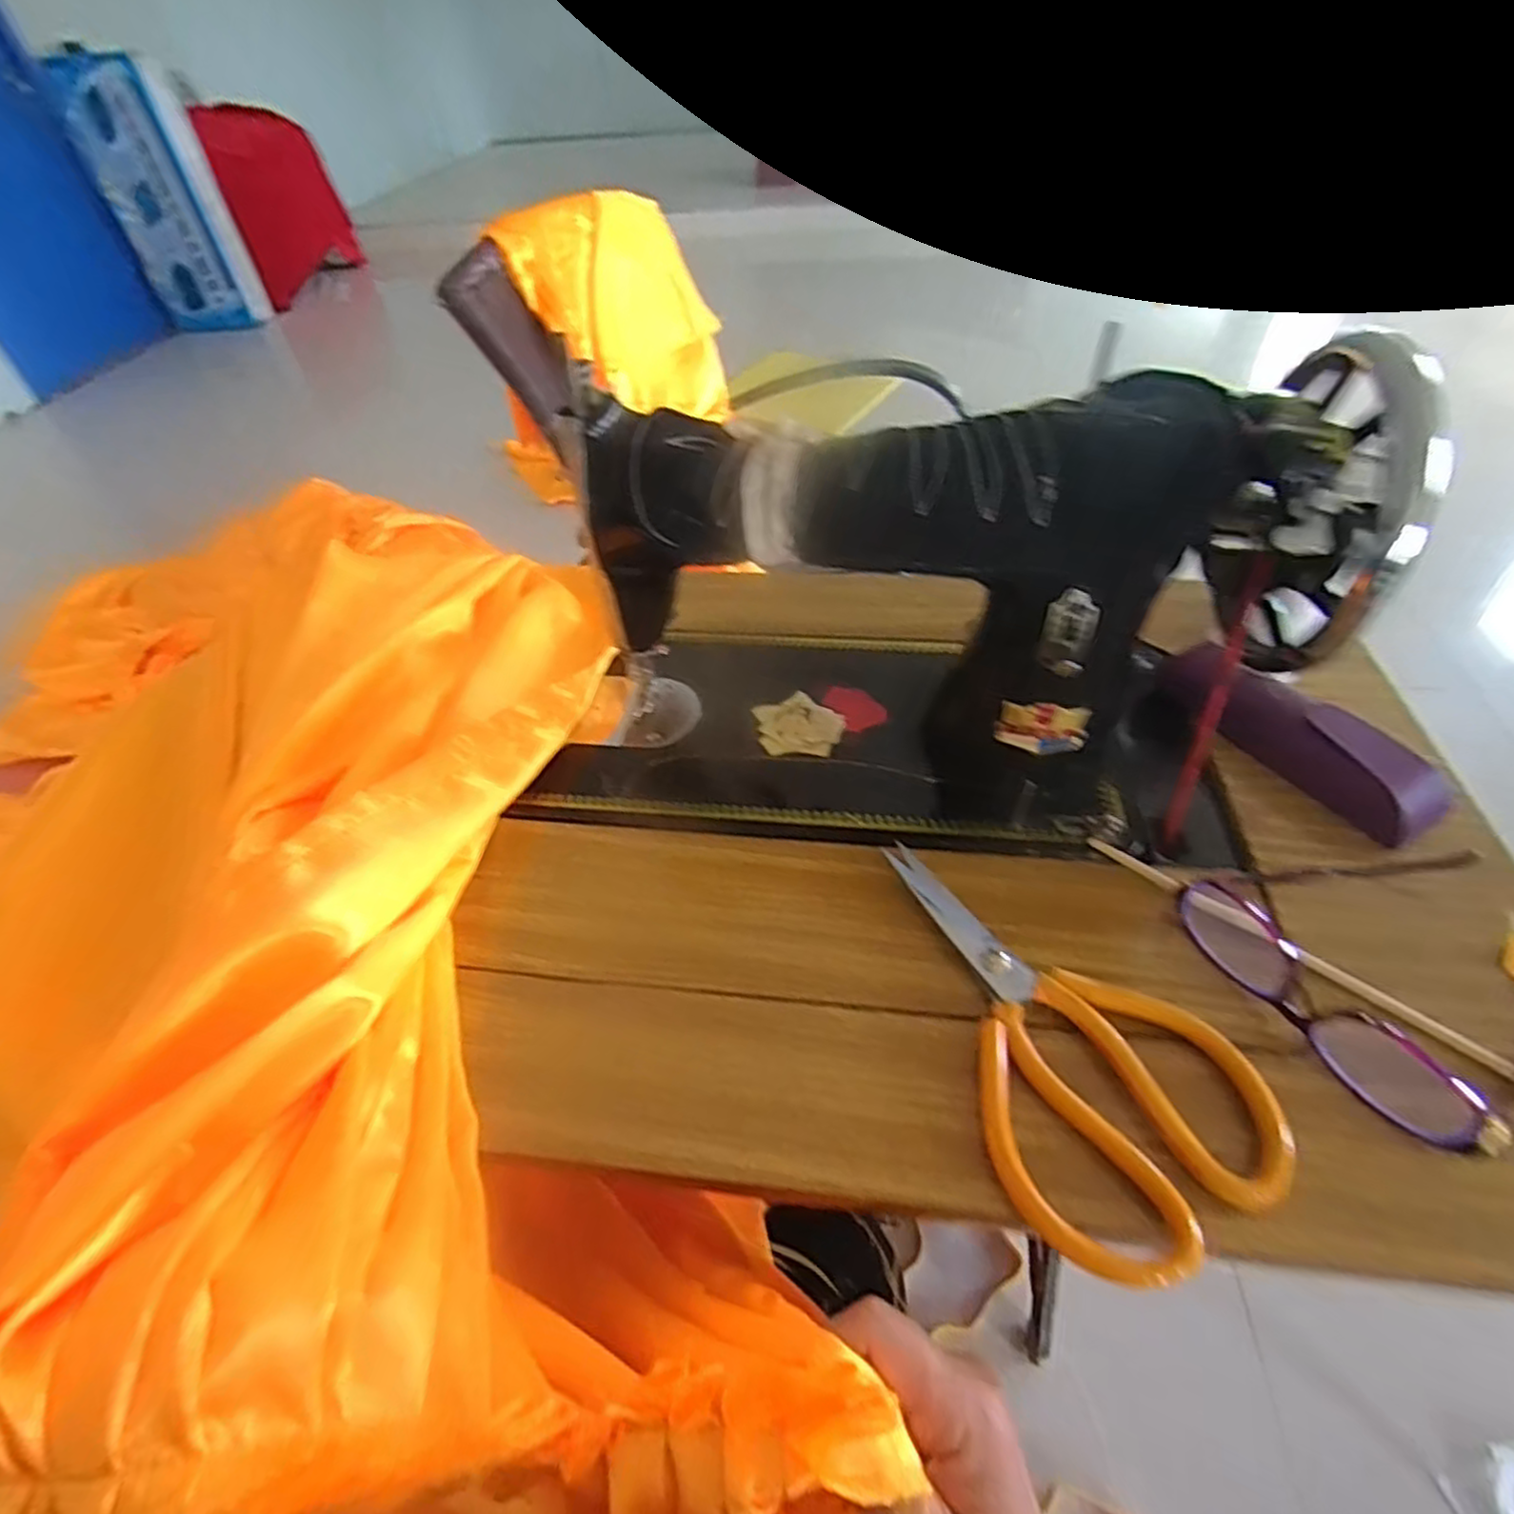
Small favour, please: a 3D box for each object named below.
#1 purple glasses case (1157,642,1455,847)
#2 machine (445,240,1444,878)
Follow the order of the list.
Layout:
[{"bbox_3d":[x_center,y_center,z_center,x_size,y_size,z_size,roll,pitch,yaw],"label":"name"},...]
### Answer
[{"bbox_3d":[0.303,-0.018,0.405,0.045,0.035,0.149,-21,48,-15],"label":"purple glasses case"},{"bbox_3d":[0.077,-0.093,0.388,0.389,0.194,0.202,5,48,8],"label":"machine"}]

